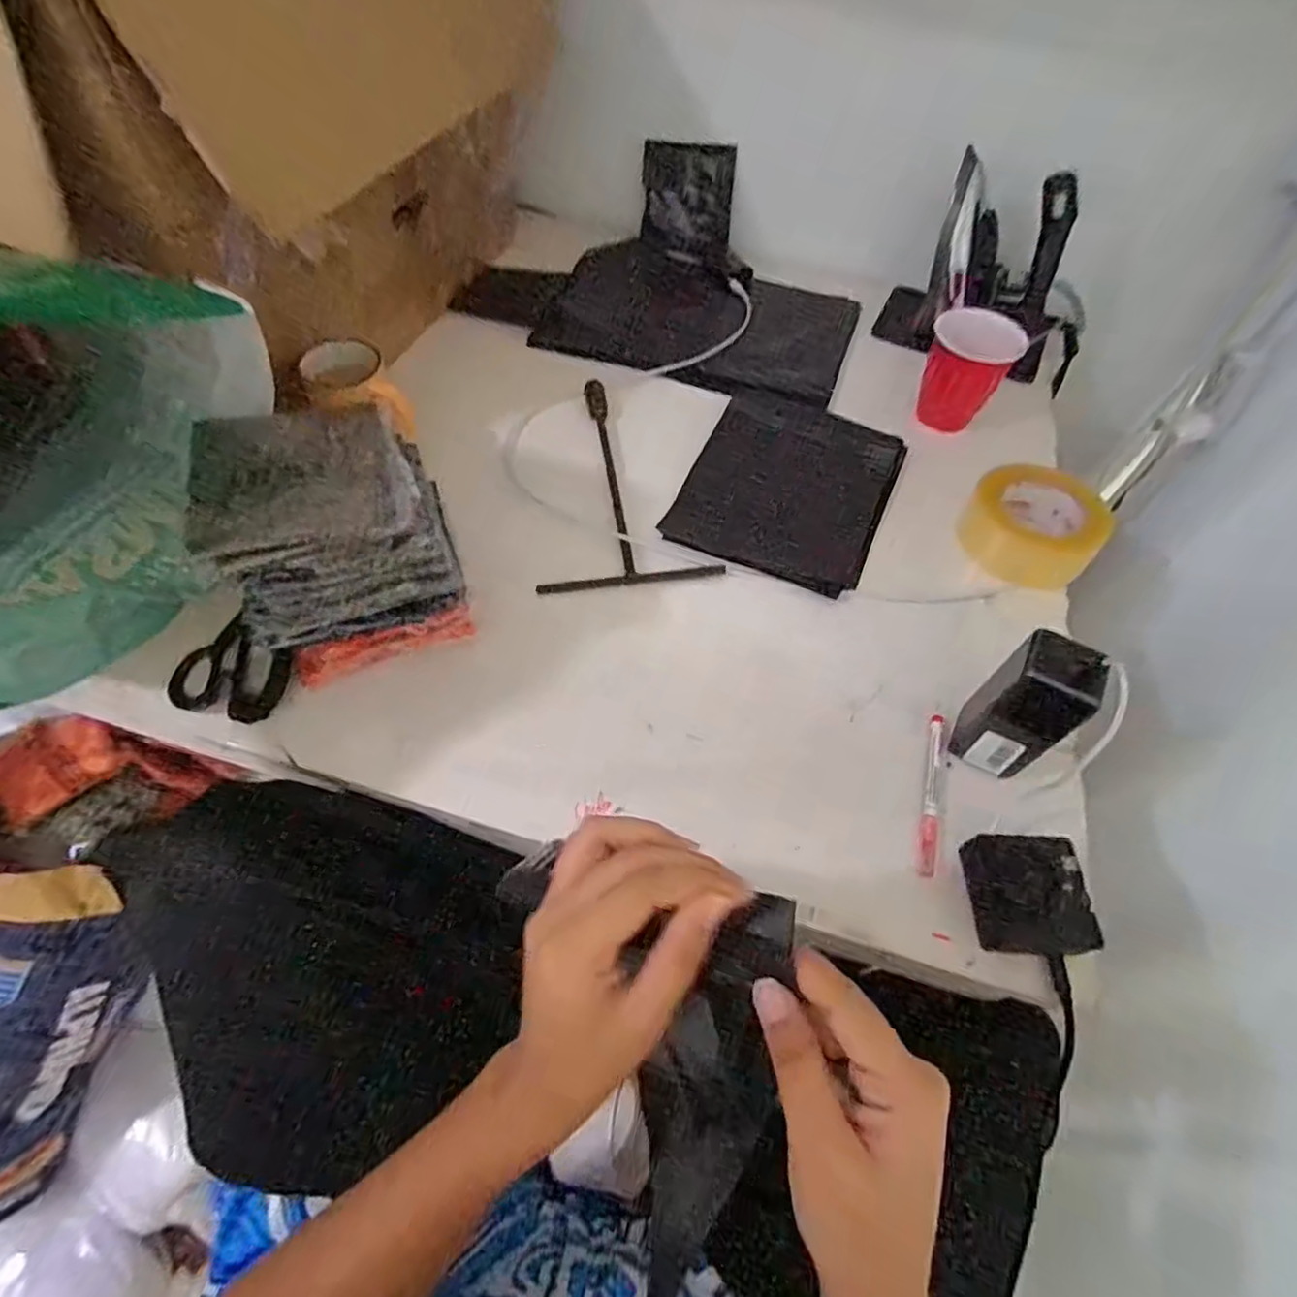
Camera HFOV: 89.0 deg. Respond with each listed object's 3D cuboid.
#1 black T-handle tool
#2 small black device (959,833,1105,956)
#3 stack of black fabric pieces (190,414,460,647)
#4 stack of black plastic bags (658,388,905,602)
[{"bbox_3d":[-0.030,-0.186,0.706,0.175,0.013,0.308,-3,58,-7],"label":"black T-handle tool"},{"bbox_3d":[0.275,0.176,0.475,0.073,0.037,0.078,0,57,-5],"label":"small black device"},{"bbox_3d":[-0.231,-0.090,0.487,0.159,0.122,0.127,-26,62,-19],"label":"stack of black fabric pieces"},{"bbox_3d":[0.155,-0.184,0.712,0.203,0.014,0.262,22,58,9],"label":"stack of black plastic bags"}]

